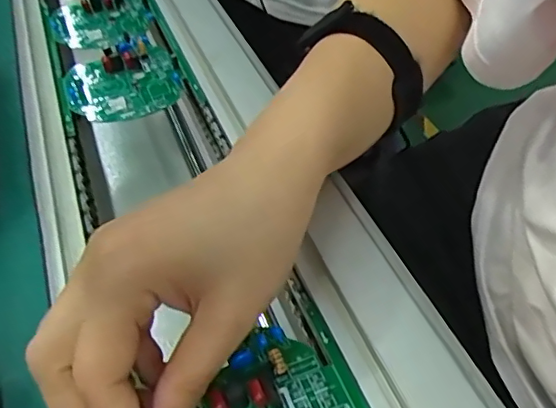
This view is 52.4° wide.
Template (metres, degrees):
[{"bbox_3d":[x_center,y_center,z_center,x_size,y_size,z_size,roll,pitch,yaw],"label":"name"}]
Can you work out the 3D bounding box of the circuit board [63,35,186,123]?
[{"bbox_3d":[-0.111,-0.089,0.406,0.079,0.018,0.081,-17,49,-11],"label":"circuit board"}]

